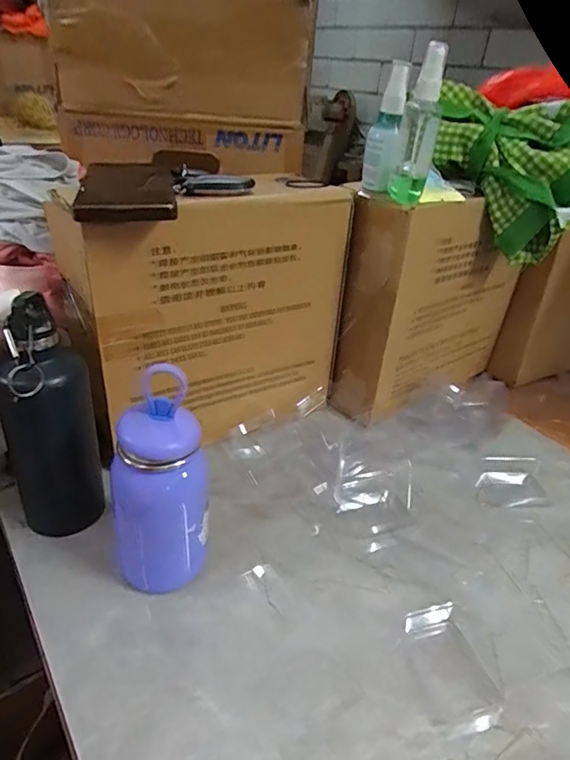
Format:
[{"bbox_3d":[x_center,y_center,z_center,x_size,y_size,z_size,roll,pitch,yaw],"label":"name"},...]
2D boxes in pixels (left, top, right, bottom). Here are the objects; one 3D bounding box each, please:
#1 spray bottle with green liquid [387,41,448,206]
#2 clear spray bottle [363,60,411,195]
[{"bbox_3d":[0.132,-0.247,0.497,0.035,0.136,0.034,13,32,11],"label":"spray bottle with green liquid"},{"bbox_3d":[0.104,-0.254,0.517,0.035,0.118,0.030,10,32,7],"label":"clear spray bottle"}]

